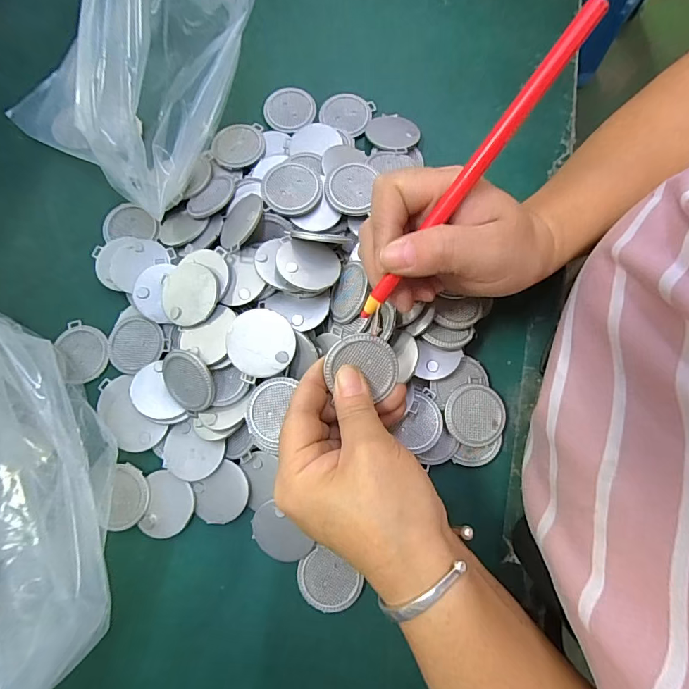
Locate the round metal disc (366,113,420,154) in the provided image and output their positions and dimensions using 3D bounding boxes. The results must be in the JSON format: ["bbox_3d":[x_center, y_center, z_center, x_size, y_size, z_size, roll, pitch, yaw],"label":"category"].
[{"bbox_3d":[0.037,-0.163,0.326,0.040,0.004,0.038,-2,61,3],"label":"round metal disc"}]

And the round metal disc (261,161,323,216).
[{"bbox_3d":[-0.036,-0.106,0.289,0.039,0.009,0.040,0,78,0],"label":"round metal disc"}]

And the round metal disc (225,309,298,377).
[{"bbox_3d":[-0.050,-0.001,0.254,0.040,0.004,0.039,0,89,-3],"label":"round metal disc"}]

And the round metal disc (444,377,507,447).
[{"bbox_3d":[0.086,0.046,0.276,0.039,0.004,0.039,1,81,-6],"label":"round metal disc"}]

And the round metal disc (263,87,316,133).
[{"bbox_3d":[-0.044,-0.186,0.337,0.038,0.004,0.041,0,78,0],"label":"round metal disc"}]

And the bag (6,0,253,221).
[{"bbox_3d":[-0.126,-0.186,0.276,0.098,0.122,0.165,26,79,5],"label":"bag"}]

